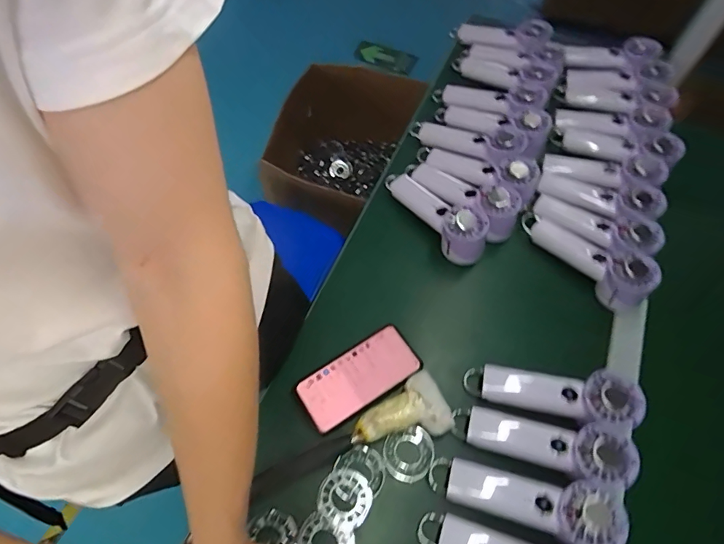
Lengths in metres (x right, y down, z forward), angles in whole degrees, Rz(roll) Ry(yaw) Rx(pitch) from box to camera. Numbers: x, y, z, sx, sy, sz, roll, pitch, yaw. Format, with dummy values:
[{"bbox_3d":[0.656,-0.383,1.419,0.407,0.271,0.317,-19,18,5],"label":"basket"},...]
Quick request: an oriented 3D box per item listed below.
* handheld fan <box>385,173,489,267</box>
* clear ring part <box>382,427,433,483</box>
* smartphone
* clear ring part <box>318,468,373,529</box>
[{"bbox_3d":[0.111,-0.098,0.669,0.062,0.066,0.196,-31,67,-18],"label":"handheld fan"},{"bbox_3d":[0.056,0.216,0.522,0.061,0.009,0.055,-15,63,-11],"label":"clear ring part"},{"bbox_3d":[-0.004,0.133,0.561,0.155,0.012,0.074,-28,66,-17],"label":"smartphone"},{"bbox_3d":[-0.019,0.251,0.493,0.057,0.011,0.055,26,63,11],"label":"clear ring part"}]

